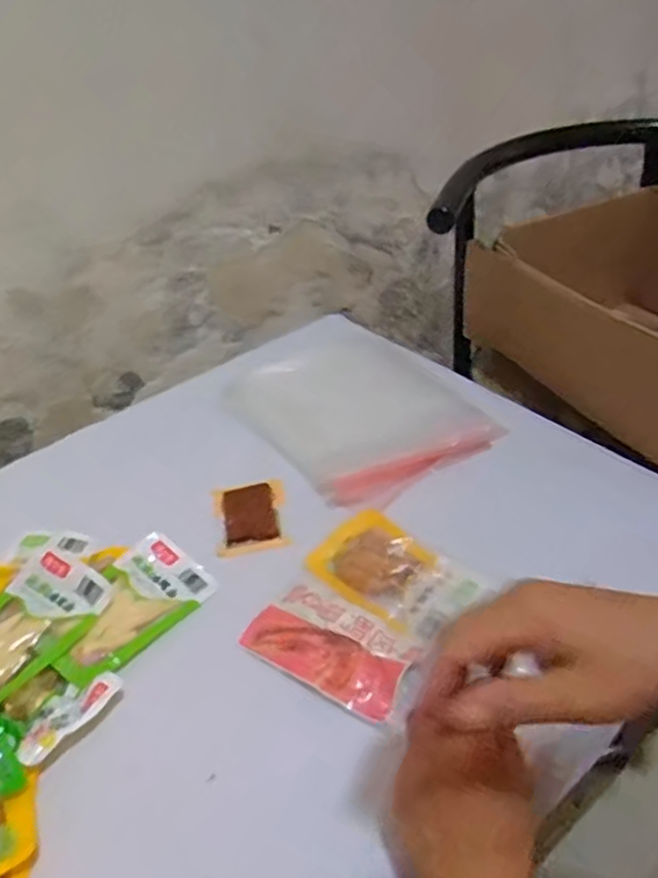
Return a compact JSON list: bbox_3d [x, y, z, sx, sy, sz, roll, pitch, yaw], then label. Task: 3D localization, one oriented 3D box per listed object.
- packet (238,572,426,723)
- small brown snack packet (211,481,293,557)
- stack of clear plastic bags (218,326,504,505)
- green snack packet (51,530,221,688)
[{"bbox_3d":[0.003,0.152,0.532,0.133,0.011,0.078,20,45,30],"label":"packet"},{"bbox_3d":[-0.074,0.074,0.659,0.068,0.017,0.083,-10,38,-5],"label":"small brown snack packet"},{"bbox_3d":[0.024,-0.041,0.758,0.211,0.024,0.280,-24,41,-22],"label":"stack of clear plastic bags"},{"bbox_3d":[-0.165,0.134,0.564,0.080,0.012,0.137,34,43,21],"label":"green snack packet"}]

